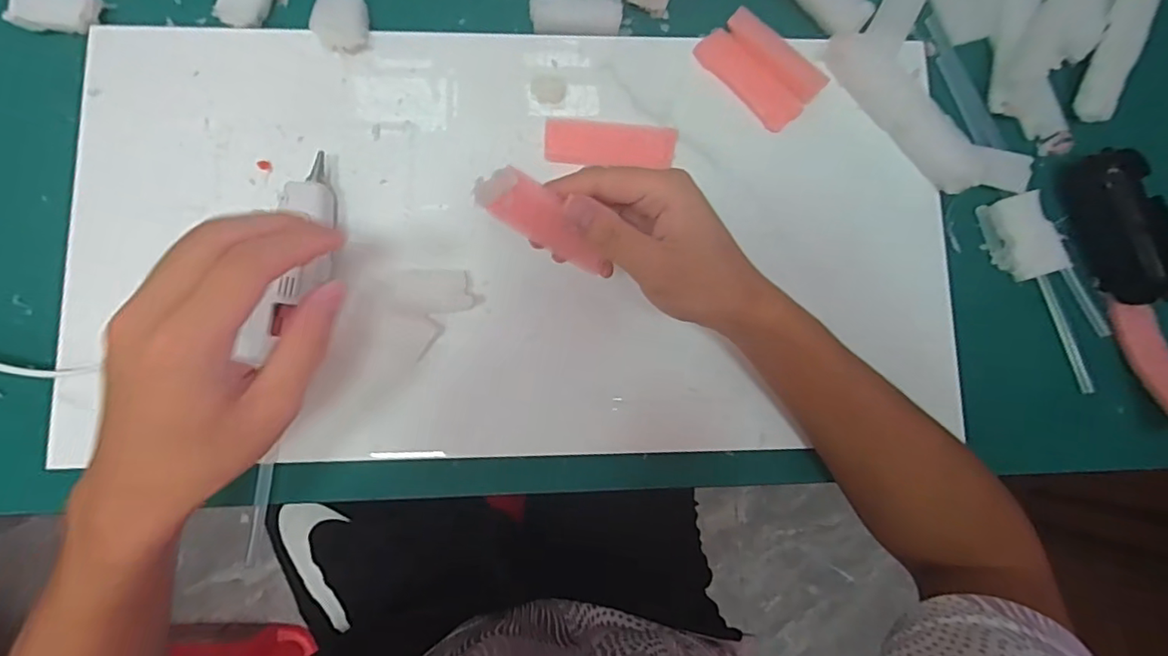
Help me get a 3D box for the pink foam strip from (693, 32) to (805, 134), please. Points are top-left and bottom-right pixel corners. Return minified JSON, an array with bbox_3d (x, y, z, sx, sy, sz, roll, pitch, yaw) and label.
[{"bbox_3d":[0.117,-0.178,0.398,0.085,0.009,0.028,42,84,1],"label":"pink foam strip"}]

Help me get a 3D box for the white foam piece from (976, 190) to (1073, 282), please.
[{"bbox_3d":[0.312,-0.065,0.392,0.034,0.018,0.059,-18,86,-5],"label":"white foam piece"}]

